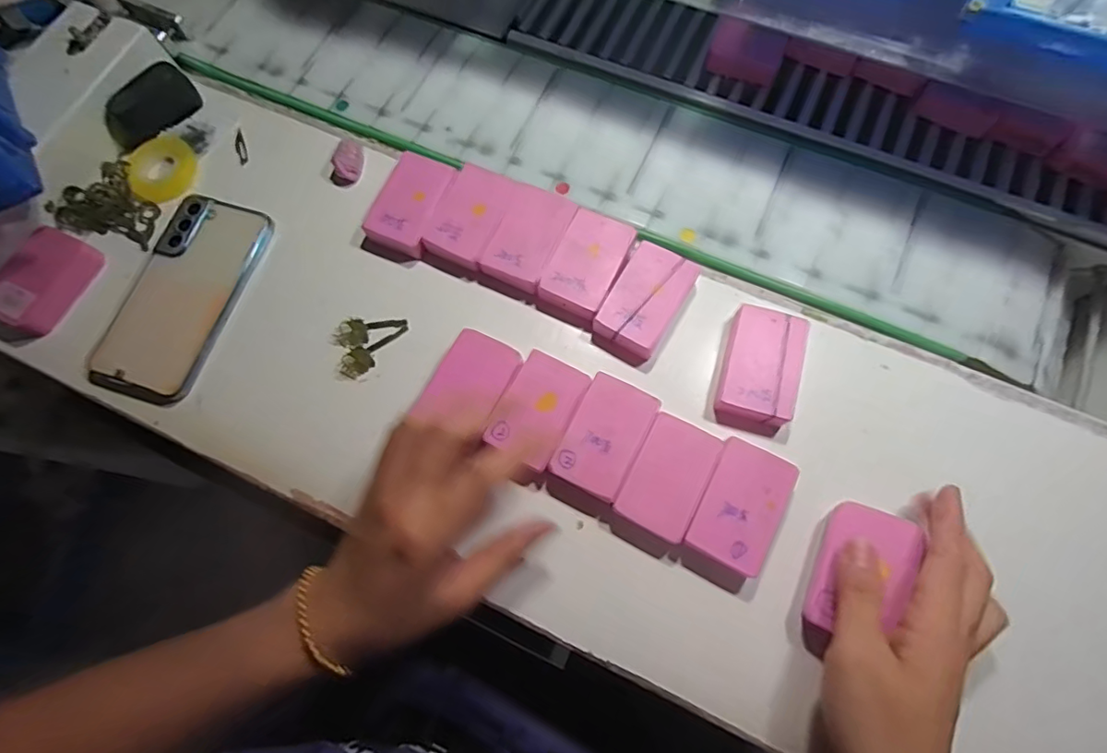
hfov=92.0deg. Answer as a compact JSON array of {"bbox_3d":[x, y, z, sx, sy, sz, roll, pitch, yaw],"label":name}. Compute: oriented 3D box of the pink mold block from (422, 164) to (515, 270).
[{"bbox_3d":[-0.058,-0.116,0.381,0.045,0.015,0.074,22,75,8],"label":"pink mold block"}]

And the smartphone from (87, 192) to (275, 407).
[{"bbox_3d":[-0.263,-0.059,0.379,0.073,0.007,0.151,15,74,6],"label":"smartphone"}]

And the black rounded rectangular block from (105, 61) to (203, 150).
[{"bbox_3d":[-0.309,-0.207,0.411,0.069,0.014,0.039,-50,118,-10],"label":"black rounded rectangular block"}]

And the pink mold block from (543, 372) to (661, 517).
[{"bbox_3d":[0.030,0.042,0.332,0.044,0.019,0.081,26,76,9],"label":"pink mold block"}]

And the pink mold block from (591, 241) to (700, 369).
[{"bbox_3d":[0.061,-0.049,0.359,0.044,0.017,0.076,29,76,9],"label":"pink mold block"}]

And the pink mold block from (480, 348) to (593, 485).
[{"bbox_3d":[-0.011,0.026,0.339,0.044,0.022,0.078,25,75,9],"label":"pink mold block"}]

